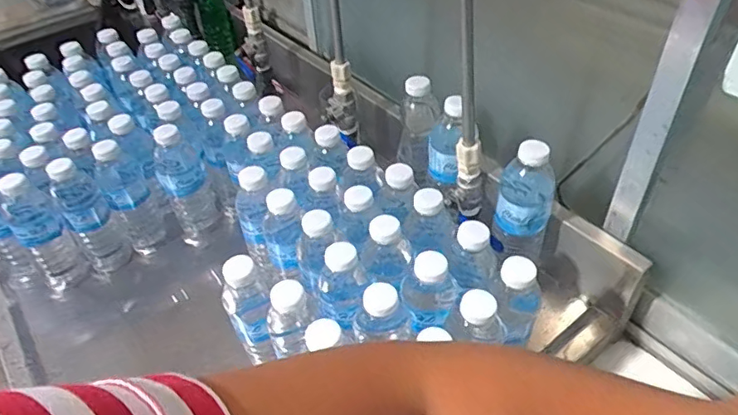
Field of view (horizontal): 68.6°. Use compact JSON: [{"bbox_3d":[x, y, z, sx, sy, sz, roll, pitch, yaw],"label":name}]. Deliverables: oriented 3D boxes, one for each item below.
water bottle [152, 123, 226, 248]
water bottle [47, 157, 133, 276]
[{"bbox_3d":[-0.261,-0.036,0.773,0.064,0.177,0.066,-20,45,-17],"label":"water bottle"},{"bbox_3d":[-0.380,0.009,0.728,0.051,0.174,0.055,-35,51,-29],"label":"water bottle"}]

